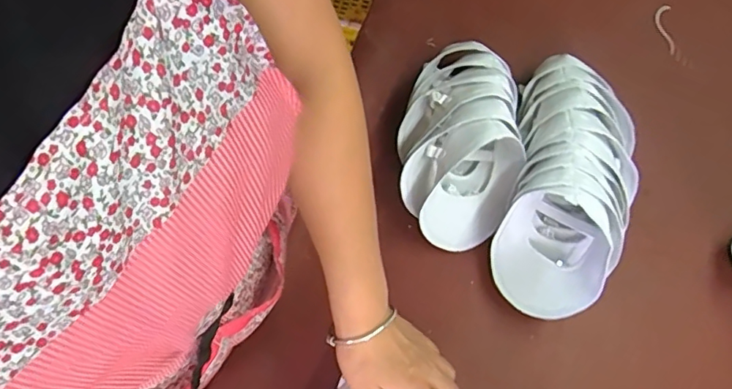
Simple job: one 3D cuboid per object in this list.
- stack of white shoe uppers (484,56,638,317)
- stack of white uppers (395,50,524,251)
[{"bbox_3d":[0.238,-0.020,0.625,0.140,0.120,0.317,14,72,4],"label":"stack of white shoe uppers"},{"bbox_3d":[0.110,-0.060,0.641,0.137,0.104,0.235,2,72,0],"label":"stack of white uppers"}]

